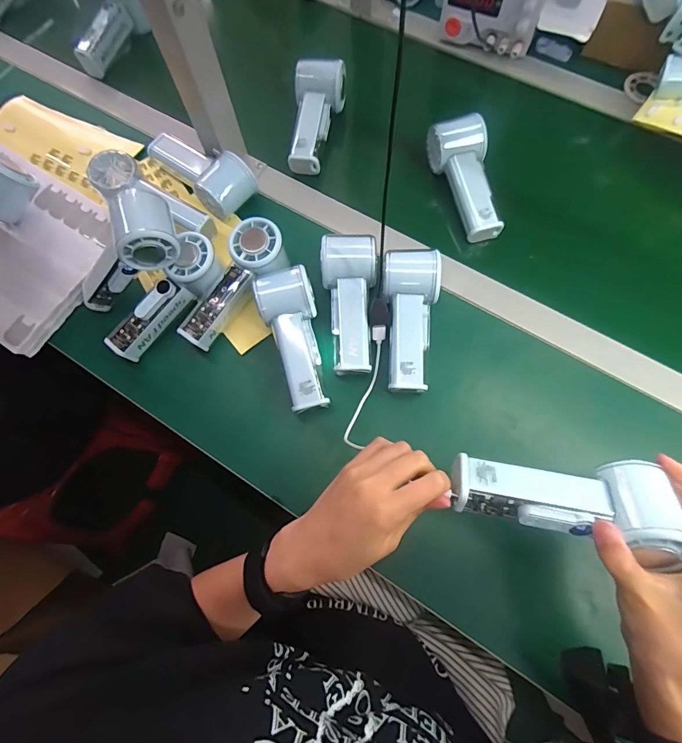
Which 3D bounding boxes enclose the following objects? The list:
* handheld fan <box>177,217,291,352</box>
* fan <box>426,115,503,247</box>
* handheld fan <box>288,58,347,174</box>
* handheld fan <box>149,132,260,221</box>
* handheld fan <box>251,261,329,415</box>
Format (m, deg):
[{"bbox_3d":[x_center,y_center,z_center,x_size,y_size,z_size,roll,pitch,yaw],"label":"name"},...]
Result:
[{"bbox_3d":[-0.115,-0.091,0.441,0.058,0.058,0.149,36,77,13],"label":"handheld fan"},{"bbox_3d":[0.154,-0.232,0.484,0.055,0.047,0.144,-16,72,-3],"label":"fan"},{"bbox_3d":[-0.029,-0.331,0.523,0.063,0.046,0.147,2,72,3],"label":"handheld fan"},{"bbox_3d":[-0.182,-0.248,0.509,0.154,0.049,0.068,34,76,25],"label":"handheld fan"},{"bbox_3d":[-0.044,-0.037,0.424,0.057,0.056,0.149,-18,72,-4],"label":"handheld fan"}]

